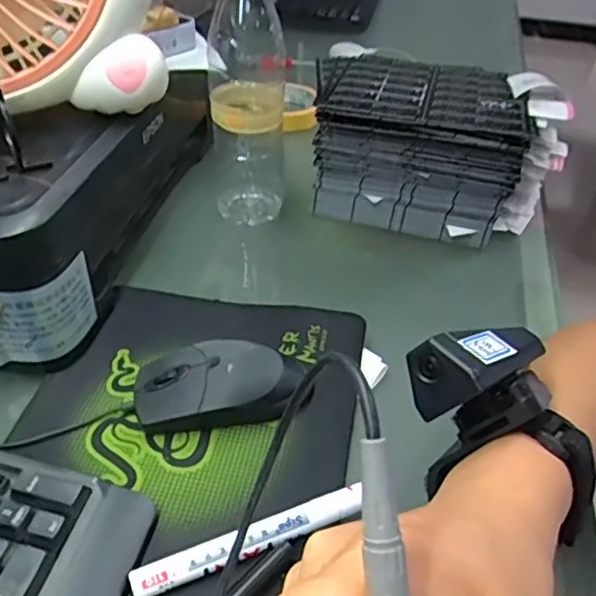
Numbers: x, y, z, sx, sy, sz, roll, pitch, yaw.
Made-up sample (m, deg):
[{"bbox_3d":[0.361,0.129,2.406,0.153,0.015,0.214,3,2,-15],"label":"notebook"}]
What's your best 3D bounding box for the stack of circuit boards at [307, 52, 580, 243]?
[{"bbox_3d":[0.123,-0.131,0.591,0.221,0.129,0.133,11,40,10],"label":"stack of circuit boards"}]

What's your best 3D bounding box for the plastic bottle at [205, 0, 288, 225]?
[{"bbox_3d":[-0.044,-0.176,0.542,0.066,0.225,0.076,-2,40,-6],"label":"plastic bottle"}]

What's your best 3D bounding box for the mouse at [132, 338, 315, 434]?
[{"bbox_3d":[-0.048,0.055,0.408,0.114,0.036,0.056,-2,40,-6],"label":"mouse"}]

